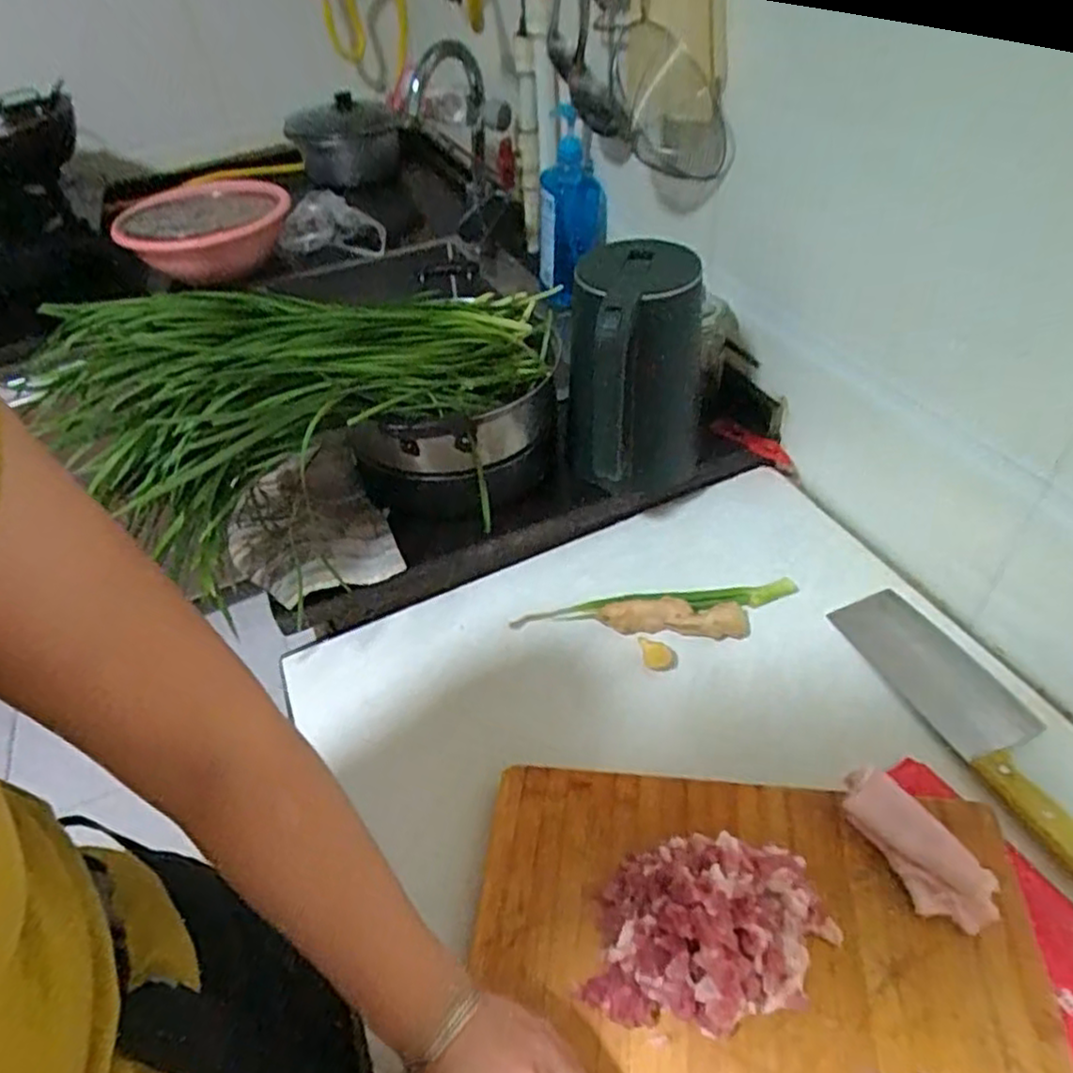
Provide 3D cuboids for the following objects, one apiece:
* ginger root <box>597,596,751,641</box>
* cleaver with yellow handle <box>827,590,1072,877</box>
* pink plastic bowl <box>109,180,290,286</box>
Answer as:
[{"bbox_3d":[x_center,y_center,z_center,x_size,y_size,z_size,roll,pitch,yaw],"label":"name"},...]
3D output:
[{"bbox_3d":[0.134,0.077,0.681,0.141,0.026,0.029,1,44,9],"label":"ginger root"},{"bbox_3d":[0.364,0.145,0.582,0.076,0.024,0.280,-17,44,-11],"label":"cleaver with yellow handle"},{"bbox_3d":[-0.564,-0.560,1.260,0.224,0.092,0.270,10,45,17],"label":"pink plastic bowl"}]

